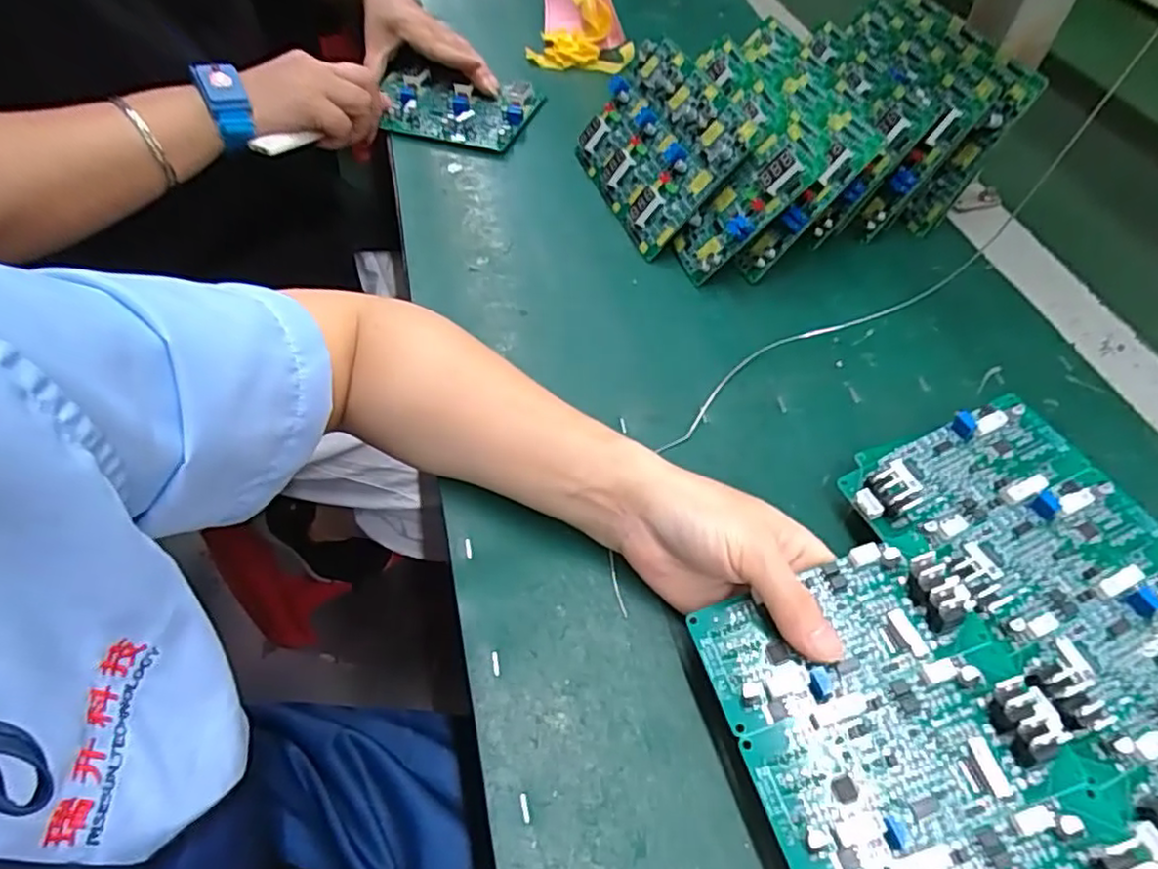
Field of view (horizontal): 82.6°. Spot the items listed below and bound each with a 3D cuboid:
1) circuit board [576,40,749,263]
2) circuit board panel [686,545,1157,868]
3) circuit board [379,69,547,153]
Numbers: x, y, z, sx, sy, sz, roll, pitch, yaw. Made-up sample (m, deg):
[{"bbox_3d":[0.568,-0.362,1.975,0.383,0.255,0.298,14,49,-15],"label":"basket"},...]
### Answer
[{"bbox_3d":[0.055,-0.210,0.469,0.018,0.110,0.143,13,40,-44],"label":"circuit board"},{"bbox_3d":[0.124,0.131,0.217,0.103,0.031,0.189,-14,54,-11],"label":"circuit board panel"},{"bbox_3d":[-0.105,-0.276,0.562,0.127,0.022,0.087,15,54,10],"label":"circuit board"}]

